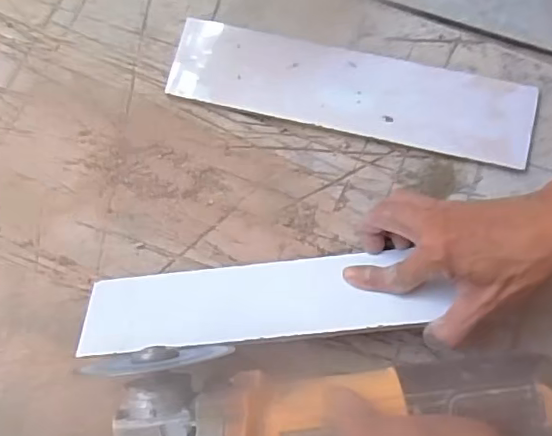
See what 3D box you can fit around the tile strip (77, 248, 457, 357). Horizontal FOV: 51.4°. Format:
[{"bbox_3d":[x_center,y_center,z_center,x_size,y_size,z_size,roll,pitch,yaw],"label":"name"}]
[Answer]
[{"bbox_3d":[-0.012,0.057,0.418,0.254,0.009,0.071,-6,41,1],"label":"tile strip"}]

